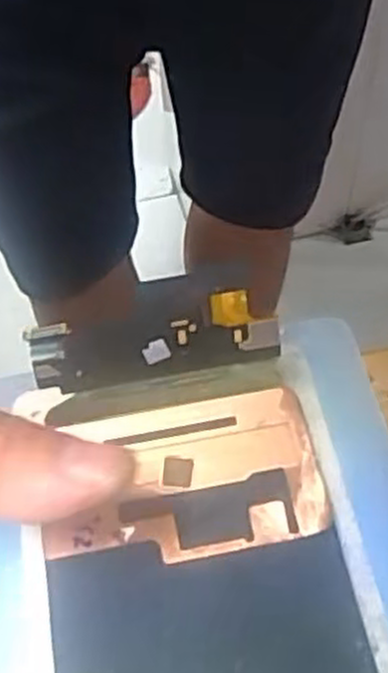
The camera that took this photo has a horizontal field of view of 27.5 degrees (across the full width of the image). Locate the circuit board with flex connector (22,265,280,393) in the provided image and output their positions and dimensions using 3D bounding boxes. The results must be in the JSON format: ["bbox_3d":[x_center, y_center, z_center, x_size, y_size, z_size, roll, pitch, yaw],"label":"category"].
[{"bbox_3d":[-0.010,-0.002,0.194,0.060,0.027,0.004,-8,30,-2],"label":"circuit board with flex connector"}]

